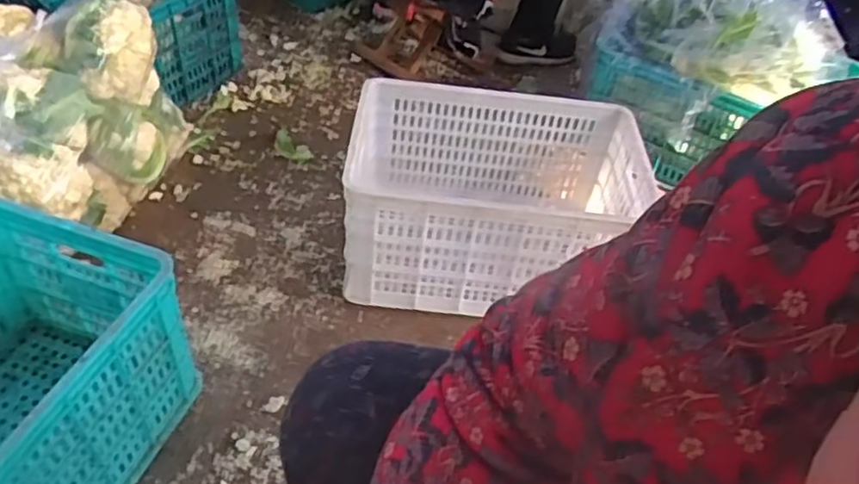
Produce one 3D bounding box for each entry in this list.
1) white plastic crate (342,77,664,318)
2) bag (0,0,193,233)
[{"bbox_3d":[0.112,-0.077,1.255,0.502,0.269,0.351,4,45,-4],"label":"white plastic crate"},{"bbox_3d":[-0.702,-0.199,1.185,0.448,0.301,0.402,-5,46,-12],"label":"bag"}]

